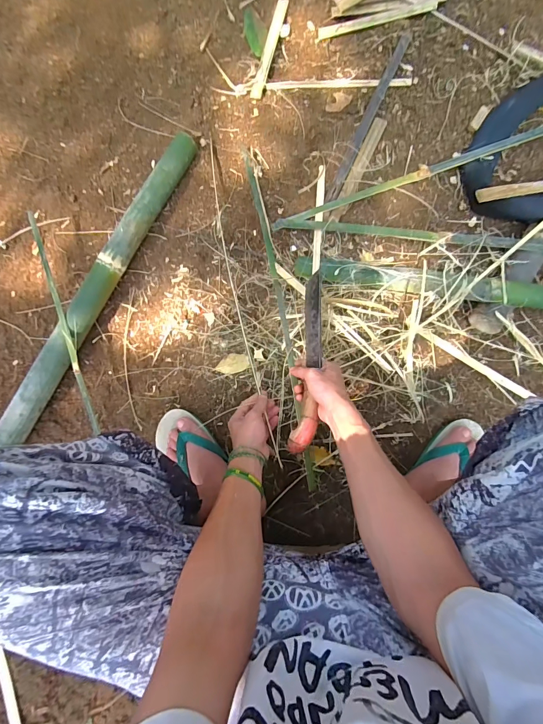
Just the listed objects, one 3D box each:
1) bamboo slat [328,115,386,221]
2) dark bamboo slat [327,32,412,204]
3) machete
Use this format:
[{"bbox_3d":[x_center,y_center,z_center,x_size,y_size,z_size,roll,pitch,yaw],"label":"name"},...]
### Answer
[{"bbox_3d":[0.193,-0.425,0.779,0.031,0.012,0.253,24,90,3],"label":"bamboo slat"},{"bbox_3d":[0.215,-0.542,0.775,0.024,0.007,0.399,25,91,15],"label":"dark bamboo slat"},{"bbox_3d":[0.071,-0.009,0.629,0.045,0.050,0.341,7,64,2],"label":"machete"}]

